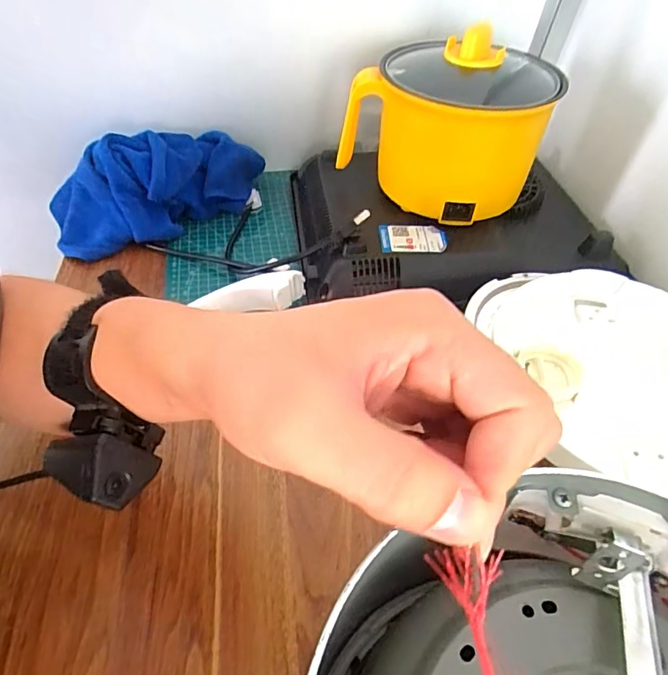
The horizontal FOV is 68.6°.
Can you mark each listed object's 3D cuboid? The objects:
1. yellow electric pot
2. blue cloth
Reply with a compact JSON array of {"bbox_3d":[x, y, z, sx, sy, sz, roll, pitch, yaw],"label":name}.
[{"bbox_3d":[0.118,-0.218,0.509,0.189,0.162,0.158,24,50,18],"label":"yellow electric pot"},{"bbox_3d":[-0.195,-0.175,0.559,0.246,0.091,0.098,-17,50,-19],"label":"blue cloth"}]

